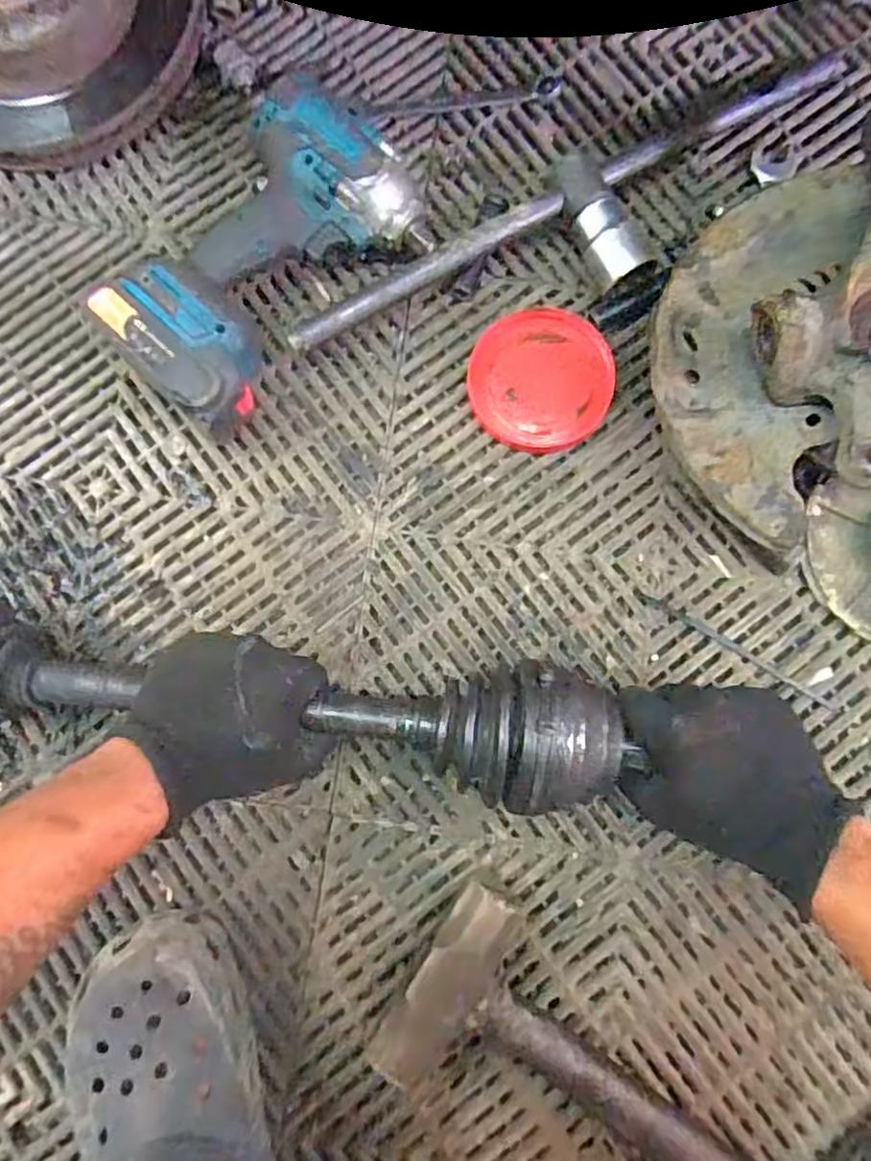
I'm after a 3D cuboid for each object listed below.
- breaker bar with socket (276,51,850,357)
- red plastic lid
[{"bbox_3d":[0.109,-0.249,0.492,0.443,0.041,0.093,-31,82,-2],"label":"breaker bar with socket"},{"bbox_3d":[0.076,-0.145,0.501,0.101,0.022,0.098,0,83,1],"label":"red plastic lid"}]

